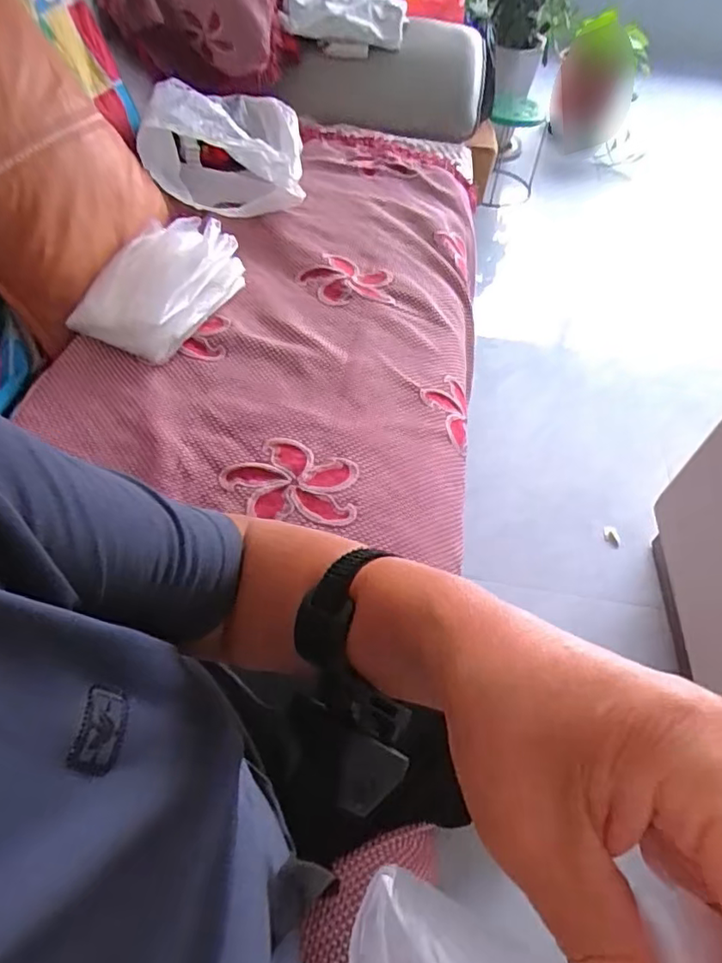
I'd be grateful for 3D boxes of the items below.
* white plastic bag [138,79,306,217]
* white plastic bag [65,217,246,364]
[{"bbox_3d":[-0.233,-0.574,1.002,0.252,0.118,0.252,-3,54,-8],"label":"white plastic bag"},{"bbox_3d":[-0.270,-0.266,0.794,0.130,0.093,0.219,20,54,9],"label":"white plastic bag"}]

